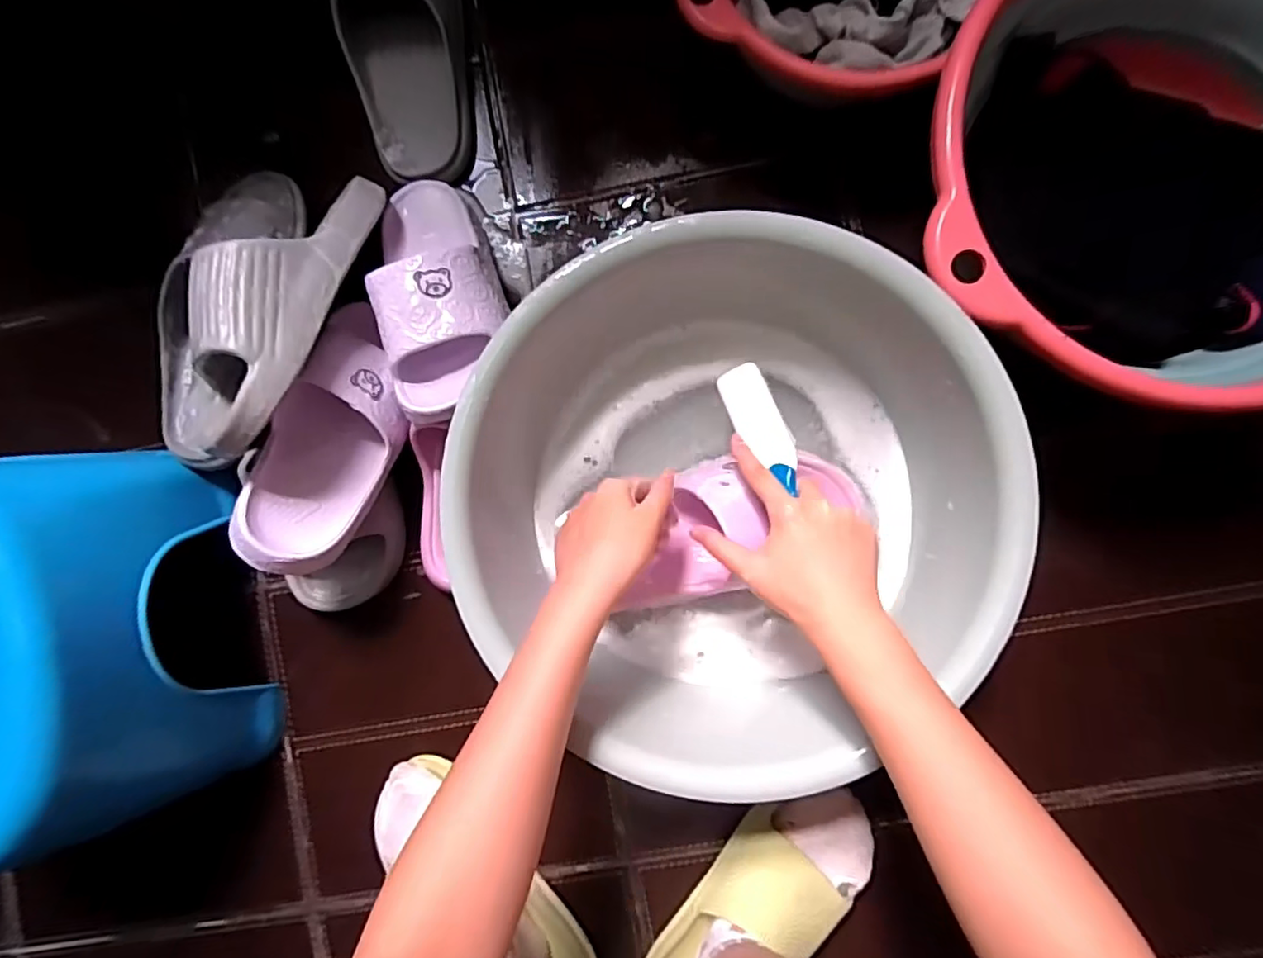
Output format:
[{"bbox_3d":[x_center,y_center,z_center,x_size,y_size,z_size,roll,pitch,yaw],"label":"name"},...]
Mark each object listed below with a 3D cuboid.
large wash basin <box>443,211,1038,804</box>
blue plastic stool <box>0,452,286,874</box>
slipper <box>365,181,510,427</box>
[{"bbox_3d":[0.061,0.027,0.459,0.398,0.139,0.356,8,90,4],"label":"large wash basin"},{"bbox_3d":[-0.458,0.124,0.460,0.229,0.180,0.277,-2,89,4],"label":"blue plastic stool"},{"bbox_3d":[-0.159,-0.160,0.489,0.094,0.063,0.236,-12,66,6],"label":"slipper"}]

